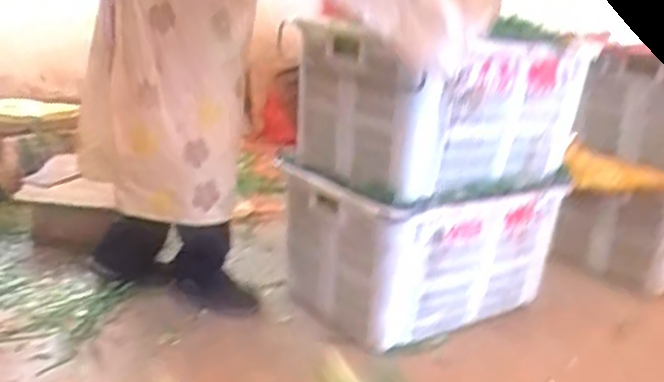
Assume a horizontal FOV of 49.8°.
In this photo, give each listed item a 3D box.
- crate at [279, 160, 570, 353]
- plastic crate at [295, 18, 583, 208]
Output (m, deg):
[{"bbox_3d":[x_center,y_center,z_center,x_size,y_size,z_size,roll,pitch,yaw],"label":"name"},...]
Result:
[{"bbox_3d":[0.223,0.130,1.827,0.607,0.349,0.396,-6,20,-33],"label":"crate"},{"bbox_3d":[0.242,-0.209,1.742,0.603,0.340,0.465,-8,23,-37],"label":"plastic crate"}]

